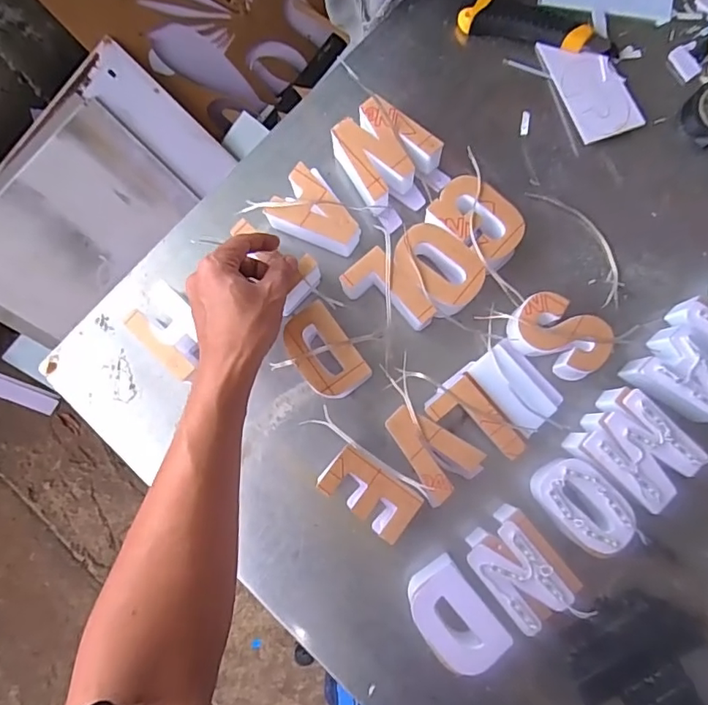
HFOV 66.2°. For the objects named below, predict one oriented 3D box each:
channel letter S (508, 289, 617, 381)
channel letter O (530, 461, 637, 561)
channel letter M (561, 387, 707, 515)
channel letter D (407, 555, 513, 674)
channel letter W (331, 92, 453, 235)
[{"bbox_3d":[0.186,-0.013,0.499,0.092,0.045,0.056,33,84,7],"label":"channel letter S"},{"bbox_3d":[0.198,0.134,0.481,0.055,0.055,0.087,-41,84,-3],"label":"channel letter O"},{"bbox_3d":[0.246,0.086,0.484,0.089,0.053,0.075,39,85,8],"label":"channel letter M"},{"bbox_3d":[0.086,0.226,0.472,0.055,0.049,0.086,-38,84,-3],"label":"channel letter D"},{"bbox_3d":[0.032,-0.187,0.528,0.089,0.048,0.103,-39,81,-3],"label":"channel letter W"}]

